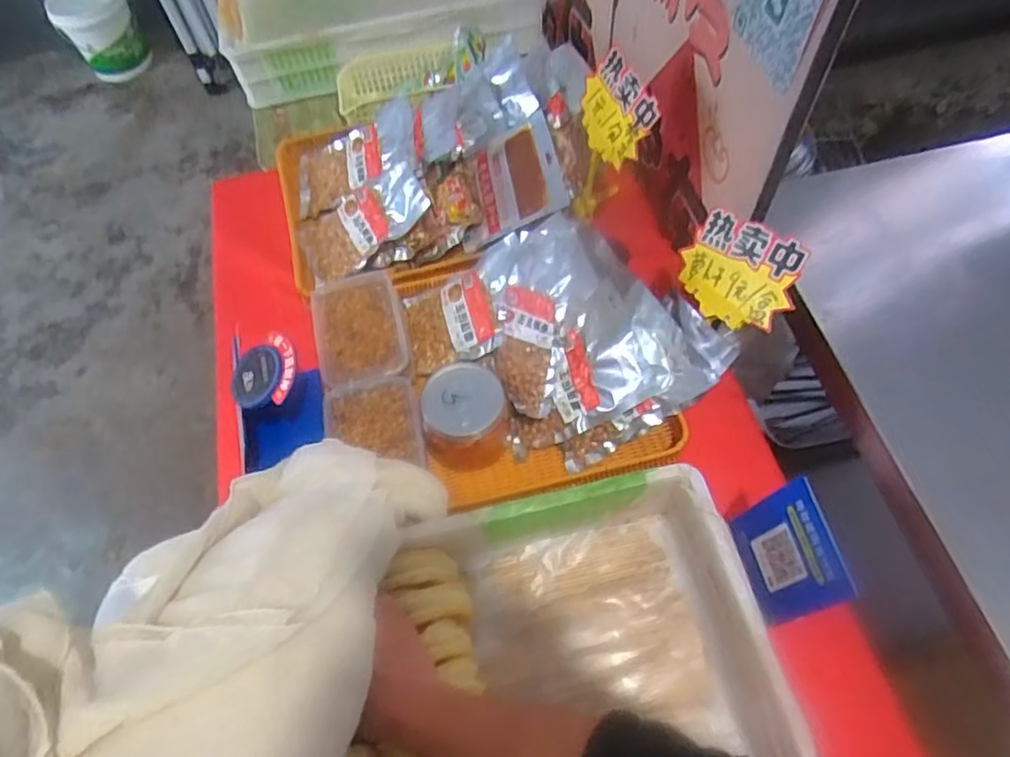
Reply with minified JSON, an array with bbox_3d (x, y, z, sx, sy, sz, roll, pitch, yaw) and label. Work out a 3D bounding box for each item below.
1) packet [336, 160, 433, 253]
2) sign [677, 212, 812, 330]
[{"bbox_3d":[-0.183,-0.257,0.956,0.135,0.017,0.131,-40,63,17],"label":"packet"},{"bbox_3d":[0.254,-0.118,0.709,0.010,0.107,0.143,8,22,-41],"label":"sign"}]

